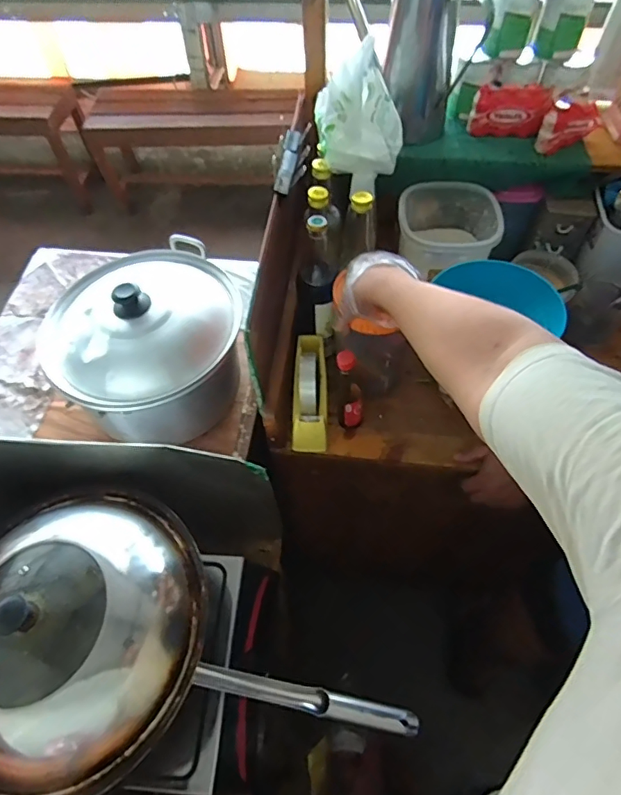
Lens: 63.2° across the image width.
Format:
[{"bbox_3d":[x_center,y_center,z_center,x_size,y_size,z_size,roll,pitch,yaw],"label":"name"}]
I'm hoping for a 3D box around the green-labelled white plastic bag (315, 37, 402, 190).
[{"bbox_3d":[0.066,-0.410,0.733,0.113,0.132,0.148,-17,59,-9],"label":"green-labelled white plastic bag"}]

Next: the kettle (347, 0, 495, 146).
[{"bbox_3d":[0.163,-0.597,0.842,0.104,0.260,0.230,-39,64,-20],"label":"kettle"}]

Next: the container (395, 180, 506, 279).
[{"bbox_3d":[0.231,-0.280,0.867,0.168,0.107,0.149,18,60,12],"label":"container"}]

